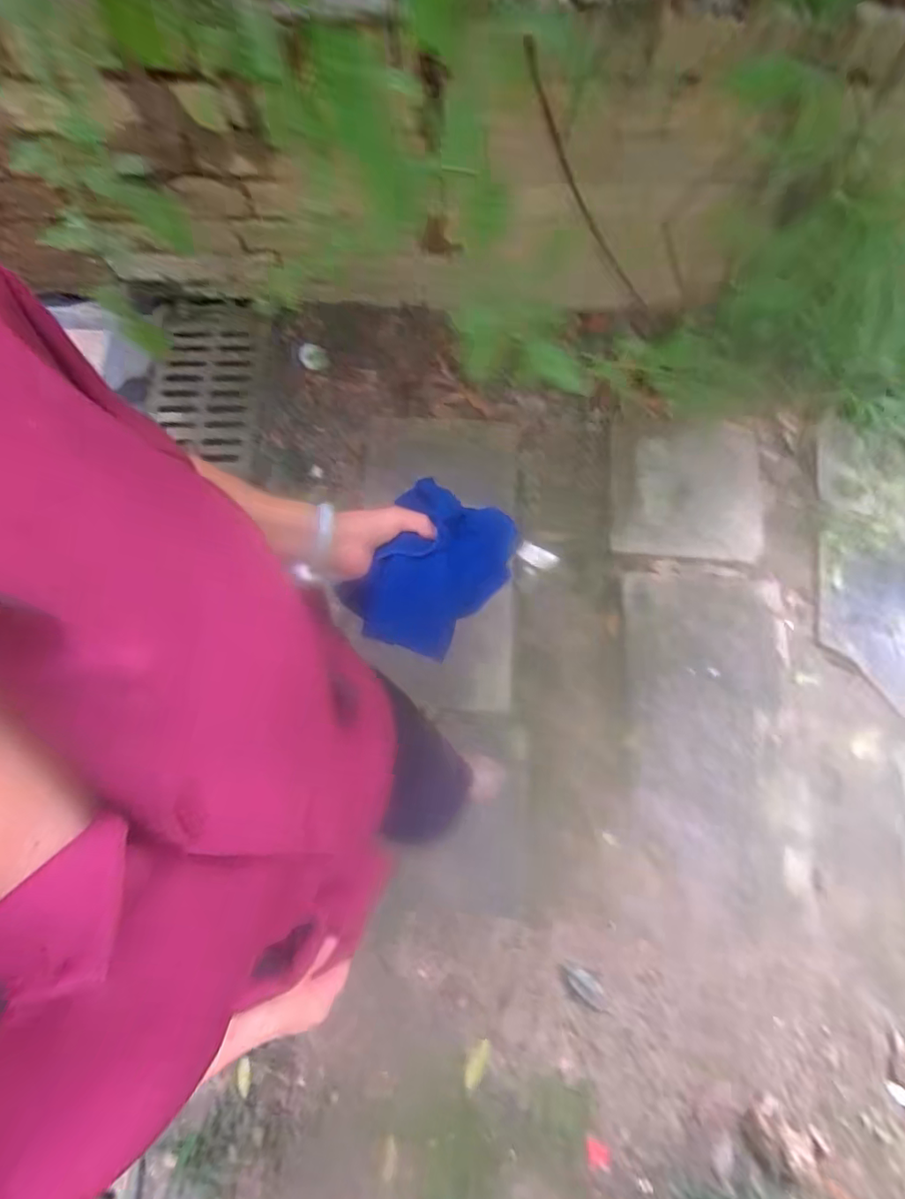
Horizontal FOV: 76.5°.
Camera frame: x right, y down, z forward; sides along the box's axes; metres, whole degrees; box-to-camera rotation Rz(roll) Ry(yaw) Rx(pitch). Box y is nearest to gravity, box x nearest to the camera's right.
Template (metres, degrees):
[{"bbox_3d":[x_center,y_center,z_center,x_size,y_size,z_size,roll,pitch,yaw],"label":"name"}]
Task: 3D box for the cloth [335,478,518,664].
[{"bbox_3d":[-0.023,-0.026,0.607,0.128,0.061,0.164,30,76,11],"label":"cloth"}]

